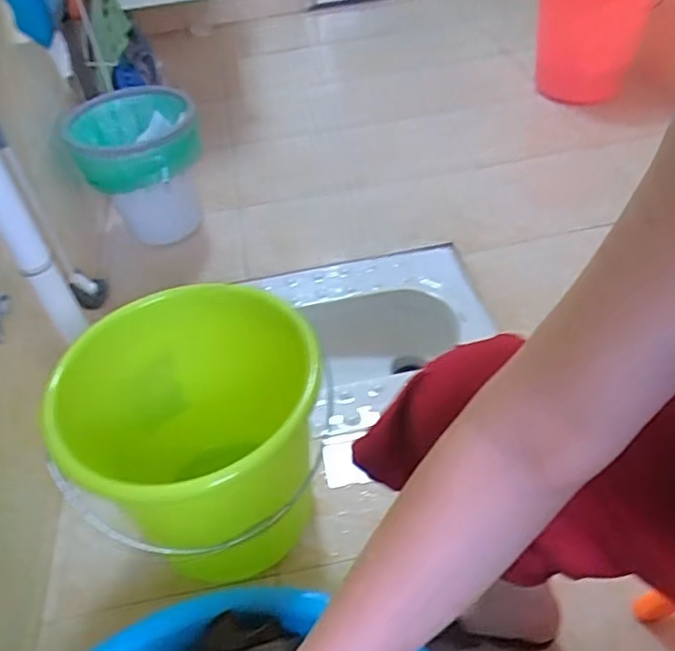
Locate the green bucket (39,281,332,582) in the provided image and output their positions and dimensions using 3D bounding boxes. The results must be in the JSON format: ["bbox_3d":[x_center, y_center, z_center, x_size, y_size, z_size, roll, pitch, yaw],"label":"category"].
[{"bbox_3d":[-0.172,0.160,0.777,0.344,0.318,0.288,-15,45,-7],"label":"green bucket"}]

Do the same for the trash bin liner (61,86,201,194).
[{"bbox_3d":[-0.394,-0.363,1.179,0.236,0.109,0.249,0,45,8],"label":"trash bin liner"}]

